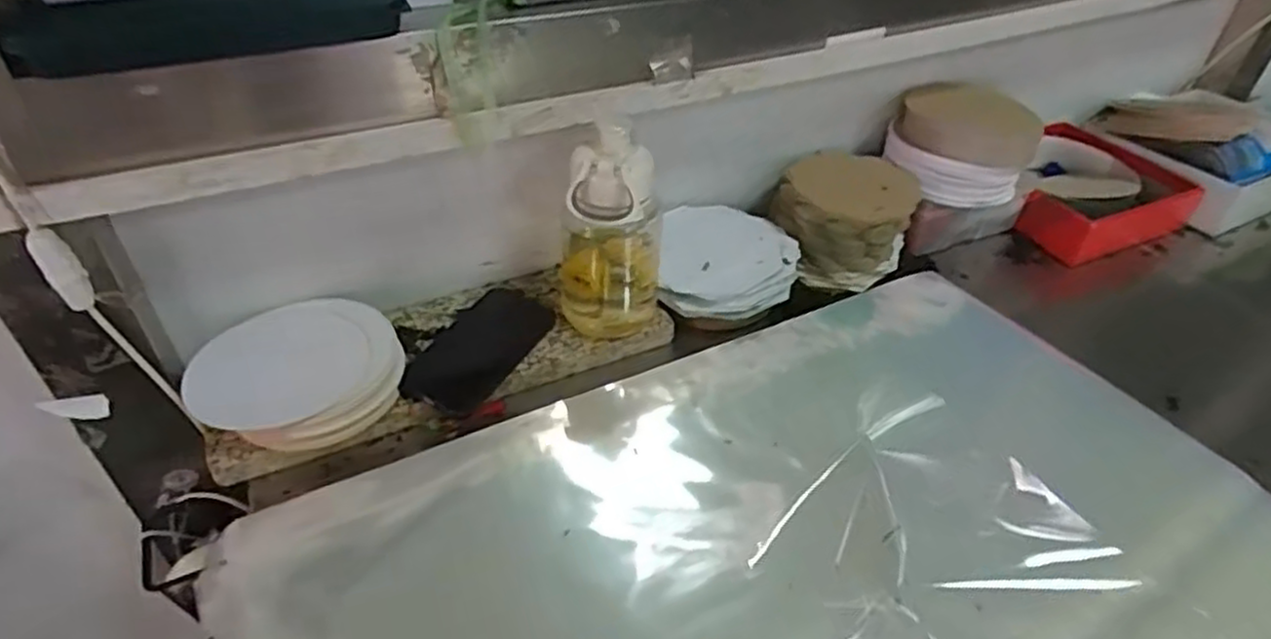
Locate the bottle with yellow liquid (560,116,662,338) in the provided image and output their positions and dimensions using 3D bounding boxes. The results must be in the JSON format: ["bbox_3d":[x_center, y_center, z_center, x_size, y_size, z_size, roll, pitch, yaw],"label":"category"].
[{"bbox_3d":[-0.022,-0.069,0.637,0.087,0.178,0.073,0,42,-3],"label":"bottle with yellow liquid"}]

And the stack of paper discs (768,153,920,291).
[{"bbox_3d":[0.213,-0.099,0.776,0.143,0.086,0.117,14,43,12],"label":"stack of paper discs"}]

